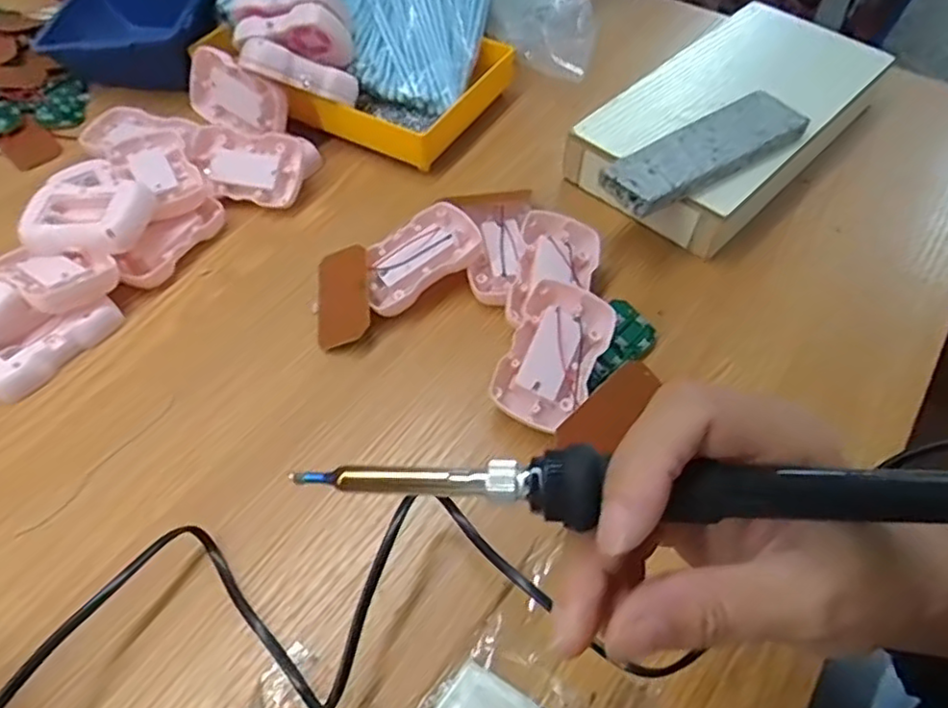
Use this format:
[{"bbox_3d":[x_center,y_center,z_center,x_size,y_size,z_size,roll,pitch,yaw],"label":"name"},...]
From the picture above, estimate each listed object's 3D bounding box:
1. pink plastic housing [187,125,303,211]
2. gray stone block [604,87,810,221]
[{"bbox_3d":[-0.173,-0.141,0.504,0.085,0.018,0.057,8,82,4],"label":"pink plastic housing"},{"bbox_3d":[0.159,-0.141,0.455,0.153,0.019,0.045,-27,59,-19],"label":"gray stone block"}]

